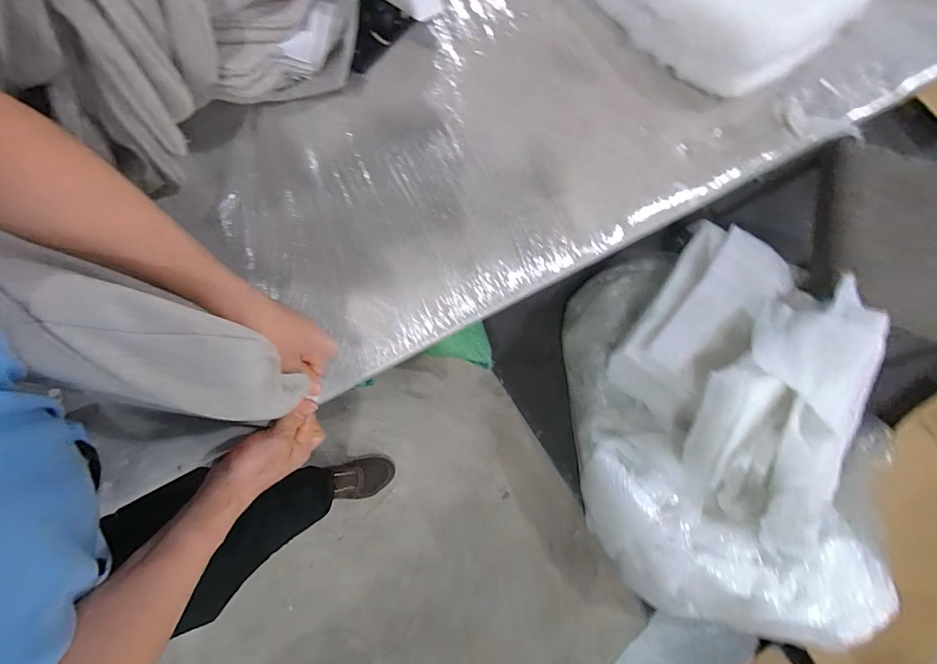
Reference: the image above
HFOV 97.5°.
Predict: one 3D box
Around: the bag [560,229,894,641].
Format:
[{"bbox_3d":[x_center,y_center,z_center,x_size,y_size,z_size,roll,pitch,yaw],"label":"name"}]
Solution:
[{"bbox_3d":[0.622,0.213,0.975,0.686,0.455,0.918,-20,81,-9],"label":"bag"}]

